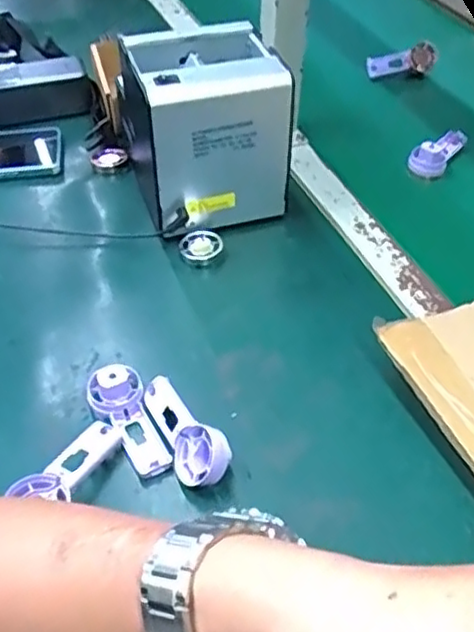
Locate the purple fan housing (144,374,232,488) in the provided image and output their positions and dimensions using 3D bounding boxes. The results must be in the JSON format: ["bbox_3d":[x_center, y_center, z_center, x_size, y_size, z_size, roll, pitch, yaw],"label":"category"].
[{"bbox_3d":[-0.039,0.082,0.471,0.031,0.038,0.093,-27,52,-27],"label":"purple fan housing"}]

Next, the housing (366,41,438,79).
[{"bbox_3d":[0.232,-0.358,0.944,0.115,0.035,0.030,-13,47,-16],"label":"housing"}]

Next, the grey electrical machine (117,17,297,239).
[{"bbox_3d":[-0.029,-0.172,0.648,0.125,0.156,0.131,-13,47,-15],"label":"grey electrical machine"}]

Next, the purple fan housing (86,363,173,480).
[{"bbox_3d":[-0.074,0.075,0.482,0.038,0.024,0.088,-23,61,-24],"label":"purple fan housing"}]

